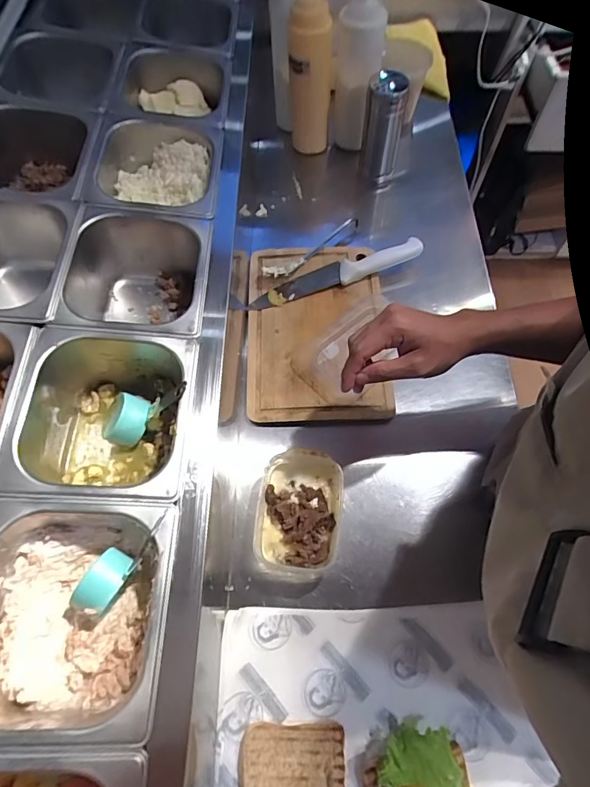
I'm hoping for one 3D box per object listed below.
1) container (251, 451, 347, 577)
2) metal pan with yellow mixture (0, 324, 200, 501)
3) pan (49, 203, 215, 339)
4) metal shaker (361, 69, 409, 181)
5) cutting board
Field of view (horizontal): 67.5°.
[{"bbox_3d":[0.004,0.141,0.519,0.096,0.044,0.137,7,64,4],"label":"container"},{"bbox_3d":[-0.186,0.029,0.458,0.160,0.096,0.172,0,64,1],"label":"metal pan with yellow mixture"},{"bbox_3d":[-0.192,-0.126,0.538,0.181,0.111,0.172,0,64,1],"label":"pan"},{"bbox_3d":[0.142,-0.432,0.722,0.063,0.145,0.059,6,64,4],"label":"metal shaker"},{"bbox_3d":[0.030,-0.099,0.640,0.194,0.026,0.291,-1,64,0],"label":"cutting board"}]

